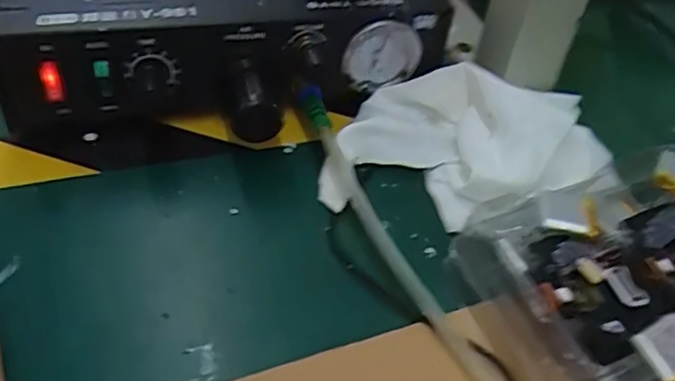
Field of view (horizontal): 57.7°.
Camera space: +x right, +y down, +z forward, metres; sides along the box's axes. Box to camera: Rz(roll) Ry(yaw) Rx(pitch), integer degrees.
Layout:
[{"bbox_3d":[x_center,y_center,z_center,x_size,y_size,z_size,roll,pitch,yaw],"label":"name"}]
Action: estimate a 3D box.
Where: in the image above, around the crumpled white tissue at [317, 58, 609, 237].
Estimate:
[{"bbox_3d":[0.068,-0.029,0.325,0.146,0.036,0.094,3,47,-2],"label":"crumpled white tissue"}]

